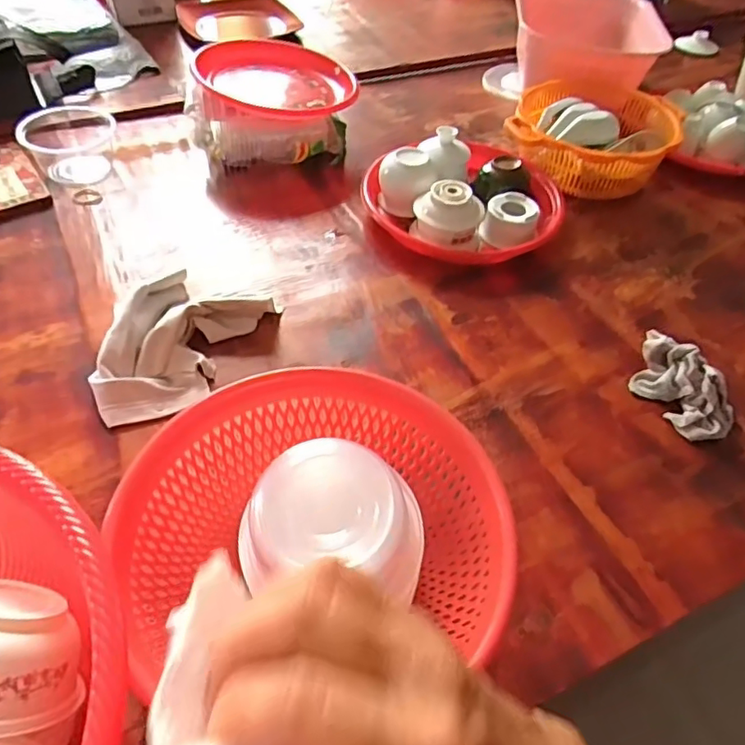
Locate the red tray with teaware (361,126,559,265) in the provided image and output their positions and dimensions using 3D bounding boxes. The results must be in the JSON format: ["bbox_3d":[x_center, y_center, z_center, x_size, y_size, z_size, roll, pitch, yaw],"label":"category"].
[{"bbox_3d":[0.124,-0.221,0.731,0.228,0.065,0.211,-25,56,-21],"label":"red tray with teaware"}]

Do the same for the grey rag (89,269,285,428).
[{"bbox_3d":[-0.192,-0.029,0.569,0.114,0.045,0.184,21,53,14],"label":"grey rag"}]

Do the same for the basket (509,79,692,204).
[{"bbox_3d":[0.309,-0.336,0.825,0.209,0.069,0.226,23,53,15],"label":"basket"}]

